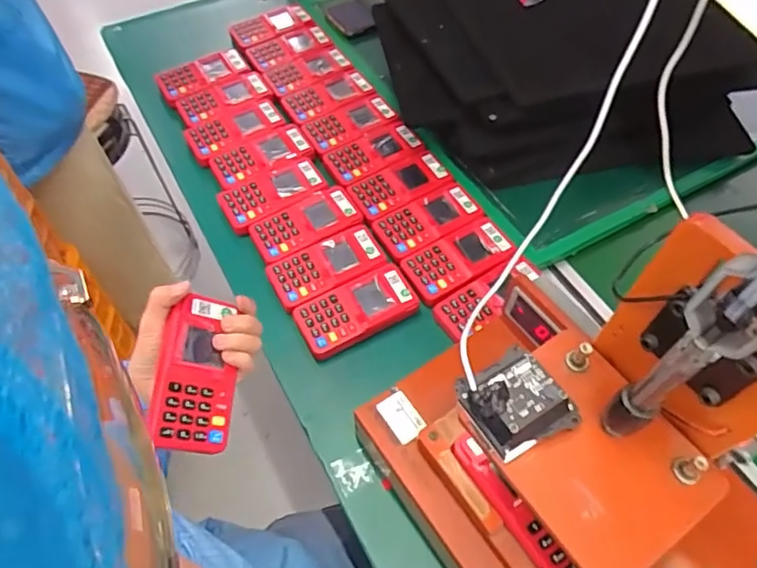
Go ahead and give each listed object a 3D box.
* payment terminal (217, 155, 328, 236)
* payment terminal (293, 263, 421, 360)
[{"bbox_3d":[-0.125,-0.109,0.656,0.123,0.018,0.063,-31,61,-17],"label":"payment terminal"},{"bbox_3d":[-0.022,0.027,0.573,0.121,0.019,0.060,-26,60,-15],"label":"payment terminal"}]

